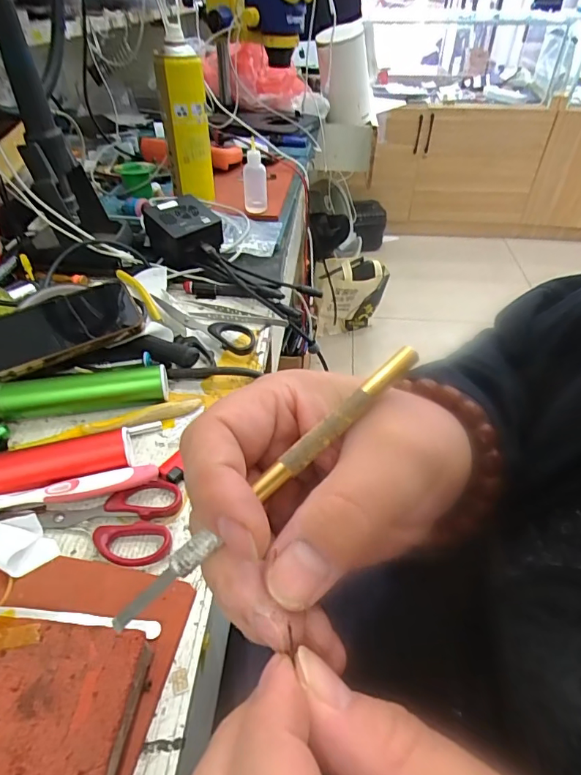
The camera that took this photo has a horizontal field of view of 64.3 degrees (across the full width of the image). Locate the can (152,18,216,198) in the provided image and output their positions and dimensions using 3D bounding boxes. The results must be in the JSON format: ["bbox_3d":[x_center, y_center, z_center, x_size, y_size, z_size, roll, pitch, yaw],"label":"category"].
[{"bbox_3d":[-0.154,-0.382,0.680,0.065,0.198,0.075,-9,42,-10],"label":"can"}]

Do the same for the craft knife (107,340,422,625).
[{"bbox_3d":[-0.001,0.027,0.155,0.132,0.004,0.007,-40,57,-20],"label":"craft knife"}]

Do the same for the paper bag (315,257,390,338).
[{"bbox_3d":[0.215,-0.334,1.737,0.269,0.311,0.094,-11,43,-12],"label":"paper bag"}]

